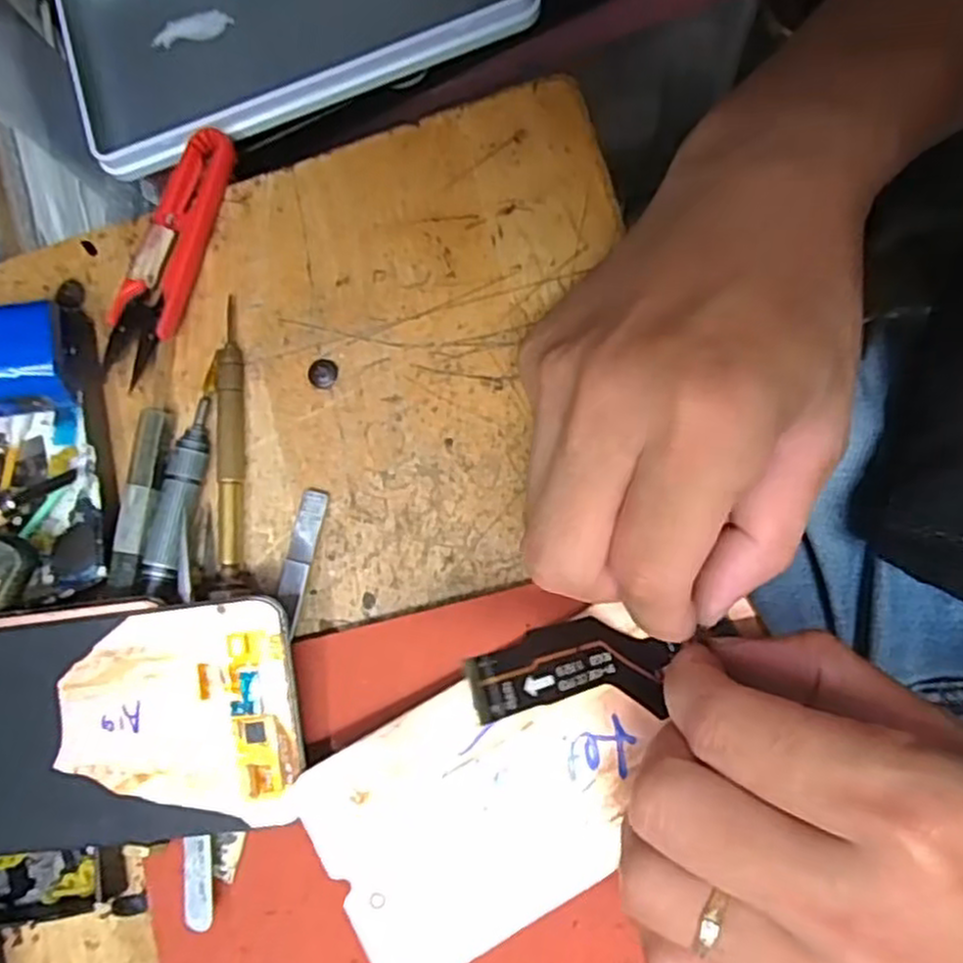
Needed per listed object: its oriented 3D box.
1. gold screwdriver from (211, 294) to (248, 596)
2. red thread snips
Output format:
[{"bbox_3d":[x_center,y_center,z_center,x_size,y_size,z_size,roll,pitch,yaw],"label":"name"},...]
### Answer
[{"bbox_3d":[-0.088,-0.013,0.269,0.011,0.009,0.105,-5,81,6],"label":"gold screwdriver"},{"bbox_3d":[-0.113,-0.084,0.280,0.020,0.012,0.093,19,84,9],"label":"red thread snips"}]

